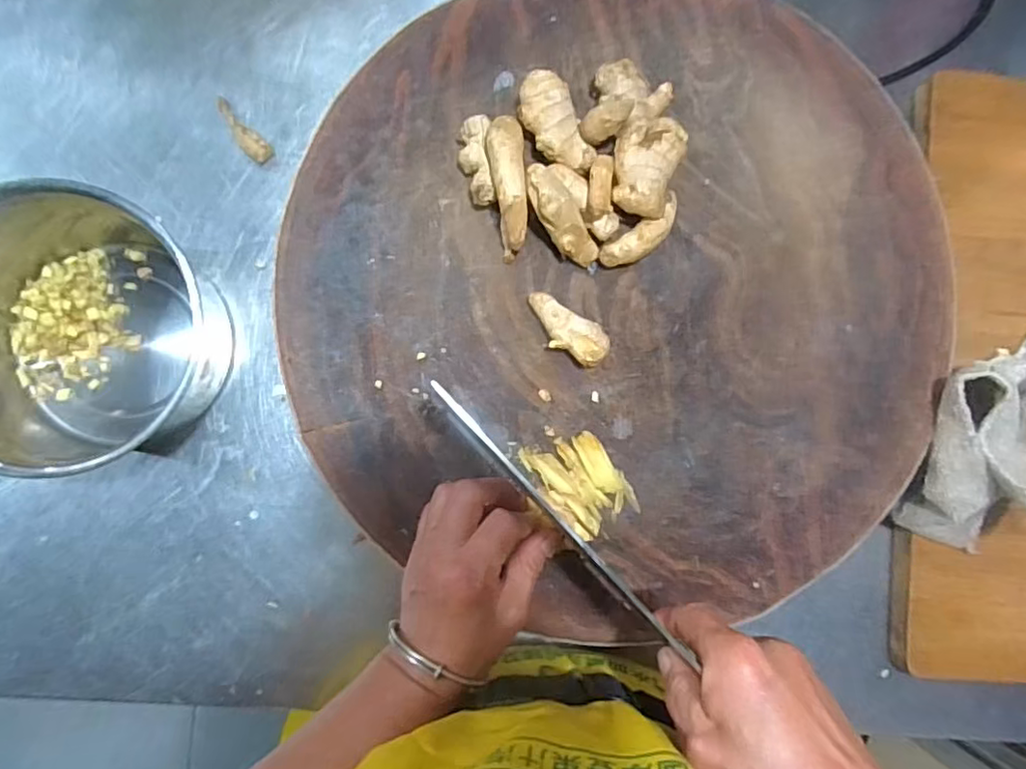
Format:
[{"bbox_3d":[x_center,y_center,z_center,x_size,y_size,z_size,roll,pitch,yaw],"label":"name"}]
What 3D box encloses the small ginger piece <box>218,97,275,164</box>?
[{"bbox_3d":[-0.212,-0.197,0.463,0.062,0.013,0.018,44,83,-1],"label":"small ginger piece"}]

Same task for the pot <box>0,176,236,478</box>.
[{"bbox_3d":[-0.297,-0.036,0.403,0.163,0.103,0.173,0,89,-6],"label":"pot"}]

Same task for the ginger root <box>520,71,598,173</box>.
[{"bbox_3d":[0.027,-0.170,0.395,0.032,0.025,0.066,-29,92,-5],"label":"ginger root"}]

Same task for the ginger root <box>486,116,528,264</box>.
[{"bbox_3d":[-0.004,-0.131,0.390,0.022,0.038,0.090,-2,90,-6],"label":"ginger root"}]

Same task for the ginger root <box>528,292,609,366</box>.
[{"bbox_3d":[0.035,-0.036,0.398,0.061,0.021,0.026,34,86,-5],"label":"ginger root"}]

